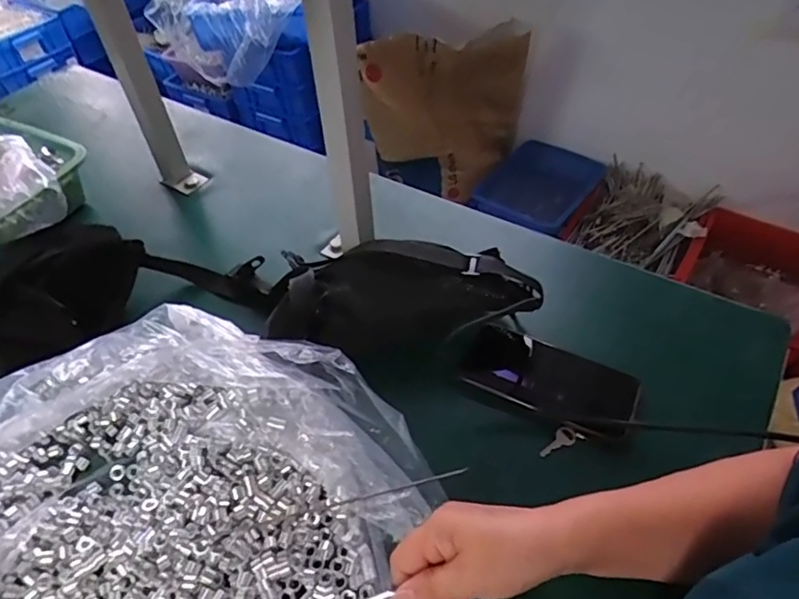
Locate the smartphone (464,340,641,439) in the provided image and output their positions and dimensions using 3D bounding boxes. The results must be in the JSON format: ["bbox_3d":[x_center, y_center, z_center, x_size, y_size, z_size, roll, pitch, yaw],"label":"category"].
[{"bbox_3d":[0.149,0.077,0.534,0.149,0.004,0.073,18,52,19],"label":"smartphone"}]

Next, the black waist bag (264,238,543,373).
[{"bbox_3d":[-0.001,0.014,0.544,0.257,0.083,0.127,0,48,4],"label":"black waist bag"}]

